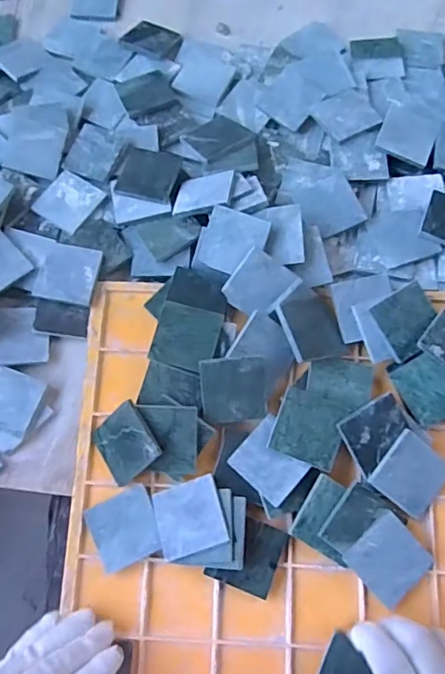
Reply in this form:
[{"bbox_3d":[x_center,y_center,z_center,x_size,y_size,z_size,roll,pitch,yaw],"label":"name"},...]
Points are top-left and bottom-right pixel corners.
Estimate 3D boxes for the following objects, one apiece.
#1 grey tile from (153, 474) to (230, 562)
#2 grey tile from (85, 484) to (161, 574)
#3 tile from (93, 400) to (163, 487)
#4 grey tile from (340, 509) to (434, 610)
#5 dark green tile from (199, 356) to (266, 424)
[{"bbox_3d":[-0.024,0.132,0.398,0.049,0.004,0.050,-21,60,8],"label":"grey tile"},{"bbox_3d":[-0.074,0.145,0.409,0.047,0.008,0.050,-23,73,-7],"label":"grey tile"},{"bbox_3d":[-0.074,0.081,0.413,0.051,0.005,0.049,-39,69,24],"label":"tile"},{"bbox_3d":[0.120,0.160,0.387,0.048,0.009,0.051,-42,84,-9],"label":"grey tile"},{"bbox_3d":[0.009,0.041,0.417,0.049,0.007,0.050,-4,103,-1],"label":"dark green tile"}]

